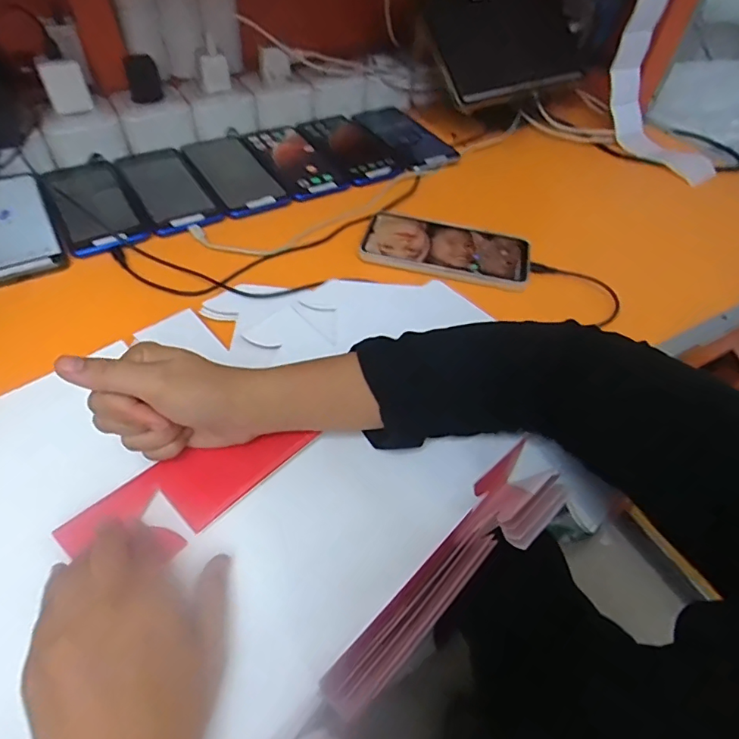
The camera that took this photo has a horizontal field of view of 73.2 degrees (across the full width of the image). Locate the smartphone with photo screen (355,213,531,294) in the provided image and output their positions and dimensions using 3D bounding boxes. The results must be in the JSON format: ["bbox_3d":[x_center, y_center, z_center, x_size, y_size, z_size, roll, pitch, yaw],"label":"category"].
[{"bbox_3d":[0.078,-0.124,0.506,0.166,0.007,0.082,13,51,7],"label":"smartphone with photo screen"}]

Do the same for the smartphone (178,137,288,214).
[{"bbox_3d":[-0.163,-0.234,0.586,0.074,0.006,0.168,-22,55,-20],"label":"smartphone"}]

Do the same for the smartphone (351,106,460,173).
[{"bbox_3d":[0.048,-0.322,0.680,0.078,0.014,0.178,-20,55,-20],"label":"smartphone"}]

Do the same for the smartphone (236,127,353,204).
[{"bbox_3d":[-0.096,-0.260,0.616,0.080,0.008,0.168,-22,55,-21],"label":"smartphone"}]

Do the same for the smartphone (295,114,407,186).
[{"bbox_3d":[-0.026,-0.291,0.643,0.086,0.005,0.182,-23,55,-21],"label":"smartphone"}]

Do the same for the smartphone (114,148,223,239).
[{"bbox_3d":[-0.226,-0.205,0.556,0.074,0.010,0.168,-24,56,-22],"label":"smartphone"}]

